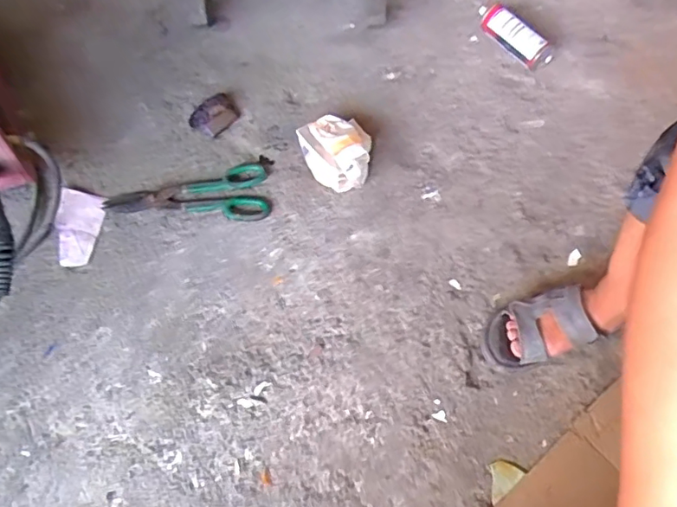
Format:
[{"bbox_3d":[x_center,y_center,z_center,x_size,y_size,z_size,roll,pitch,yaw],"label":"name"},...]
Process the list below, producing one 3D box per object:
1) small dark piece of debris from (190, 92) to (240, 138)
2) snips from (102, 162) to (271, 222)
[{"bbox_3d":[-0.244,-0.270,1.090,0.070,0.034,0.104,38,67,17],"label":"small dark piece of debris"},{"bbox_3d":[-0.276,-0.113,1.018,0.291,0.017,0.122,-2,62,-3],"label":"snips"}]

